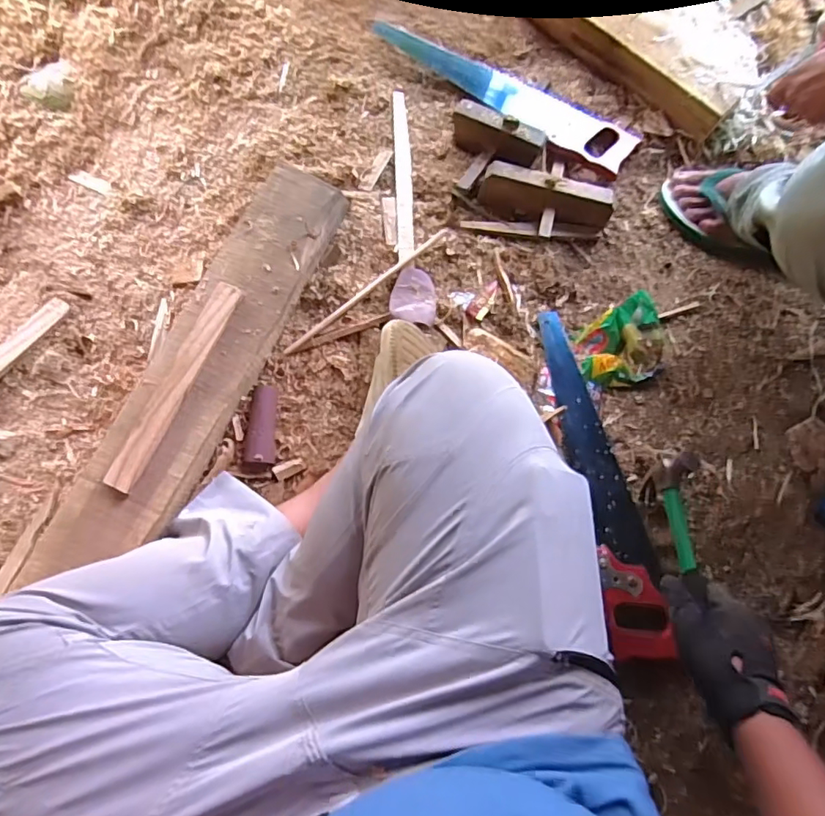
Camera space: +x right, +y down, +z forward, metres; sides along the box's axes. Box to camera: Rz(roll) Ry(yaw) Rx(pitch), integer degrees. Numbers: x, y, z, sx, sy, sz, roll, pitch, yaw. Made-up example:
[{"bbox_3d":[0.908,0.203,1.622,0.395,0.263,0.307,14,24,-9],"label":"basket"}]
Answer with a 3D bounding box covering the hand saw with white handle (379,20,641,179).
[{"bbox_3d":[0.143,-0.515,0.864,0.459,0.015,0.093,35,78,10],"label":"hand saw with white handle"}]

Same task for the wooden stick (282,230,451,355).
[{"bbox_3d":[-0.063,-0.172,0.781,0.296,0.007,0.013,-39,78,-9],"label":"wooden stick"}]

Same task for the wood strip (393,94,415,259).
[{"bbox_3d":[-0.014,-0.363,0.831,0.026,0.007,0.295,-2,75,1],"label":"wood strip"}]

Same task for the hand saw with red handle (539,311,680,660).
[{"bbox_3d":[0.248,0.082,0.708,0.088,0.031,0.454,-10,75,-2],"label":"hand saw with red handle"}]

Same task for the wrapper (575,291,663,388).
[{"bbox_3d":[0.291,-0.094,0.754,0.113,0.035,0.118,-6,75,-1],"label":"wrapper"}]

